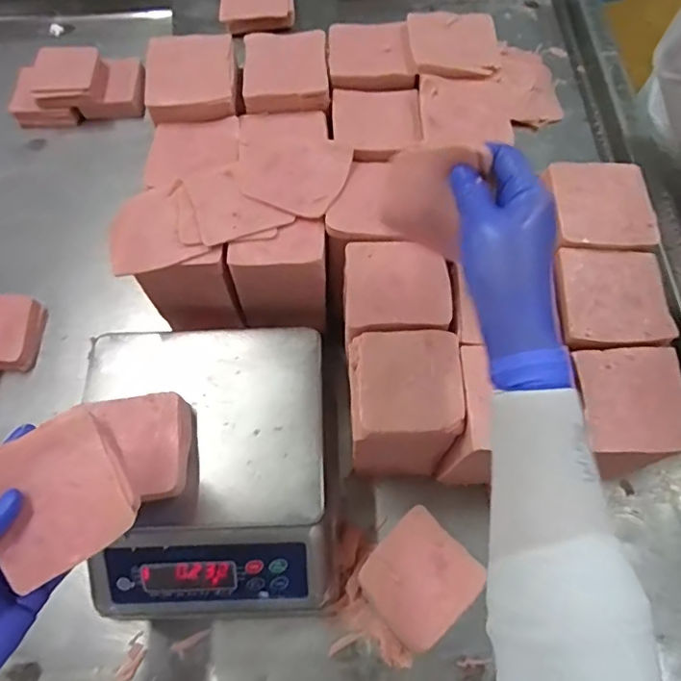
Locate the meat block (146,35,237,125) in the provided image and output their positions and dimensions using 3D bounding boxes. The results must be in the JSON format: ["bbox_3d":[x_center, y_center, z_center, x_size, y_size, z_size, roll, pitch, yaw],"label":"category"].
[{"bbox_3d":[-0.156,-0.275,0.566,0.088,0.024,0.099,-5,67,0],"label":"meat block"}]

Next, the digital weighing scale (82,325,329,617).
[{"bbox_3d":[-0.126,0.130,0.534,0.226,0.121,0.259,-3,67,0],"label":"digital weighing scale"}]

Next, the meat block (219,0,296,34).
[{"bbox_3d":[-0.109,-0.442,0.700,0.092,0.024,0.090,-8,67,-2],"label":"meat block"}]

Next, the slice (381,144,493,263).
[{"bbox_3d":[0.064,-0.106,0.389,0.071,0.075,0.008,31,33,30],"label":"slice"}]

